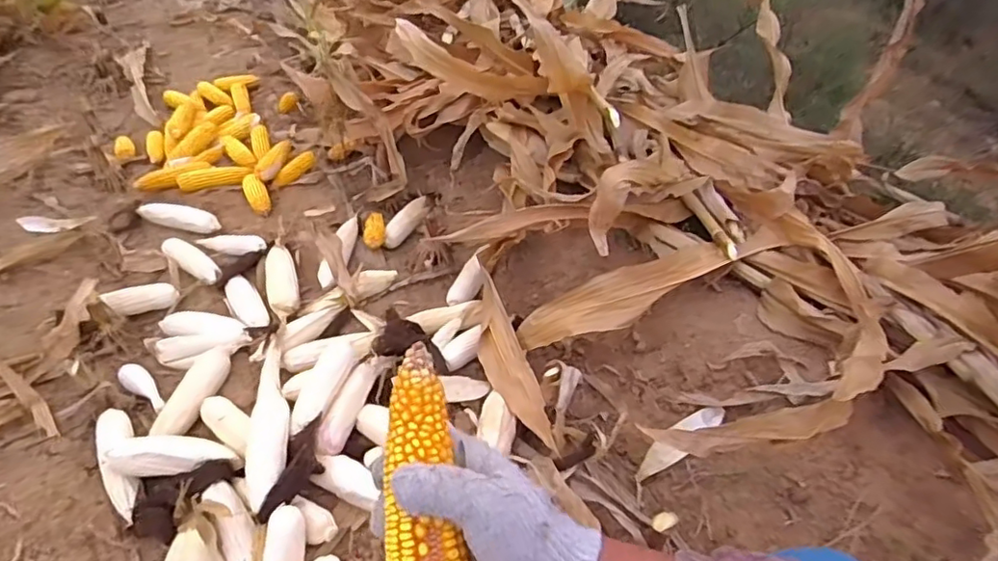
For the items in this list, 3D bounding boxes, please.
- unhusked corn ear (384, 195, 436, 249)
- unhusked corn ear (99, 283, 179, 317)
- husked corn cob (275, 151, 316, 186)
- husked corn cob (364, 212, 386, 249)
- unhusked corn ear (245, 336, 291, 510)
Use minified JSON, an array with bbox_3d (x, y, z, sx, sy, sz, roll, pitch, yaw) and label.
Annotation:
[{"bbox_3d":[-0.224,-0.148,1.458,0.067,0.040,0.184,28,68,25],"label":"unhusked corn ear"},{"bbox_3d":[-0.747,0.040,1.221,0.138,0.052,0.047,-10,40,-45],"label":"unhusked corn ear"},{"bbox_3d":[-0.551,-0.291,1.573,0.127,0.037,0.040,-36,48,7],"label":"husked corn cob"},{"bbox_3d":[-0.292,-0.114,1.373,0.050,0.039,0.097,-11,56,-8],"label":"husked corn cob"},{"bbox_3d":[-0.381,0.229,0.982,0.064,0.053,0.339,-9,45,-9],"label":"unhusked corn ear"}]

